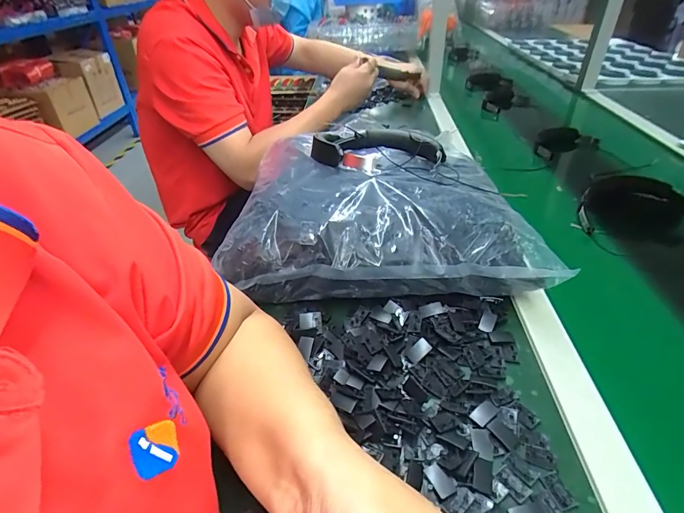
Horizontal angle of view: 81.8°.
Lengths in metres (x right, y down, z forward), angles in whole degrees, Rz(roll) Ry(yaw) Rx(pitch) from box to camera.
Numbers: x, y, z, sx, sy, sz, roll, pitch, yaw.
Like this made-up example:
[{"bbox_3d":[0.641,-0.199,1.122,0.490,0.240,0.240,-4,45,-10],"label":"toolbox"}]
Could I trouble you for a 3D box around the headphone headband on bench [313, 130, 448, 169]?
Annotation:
[{"bbox_3d":[0.044,-0.147,0.523,0.165,0.033,0.109,-5,37,-3],"label":"headphone headband on bench"}]

